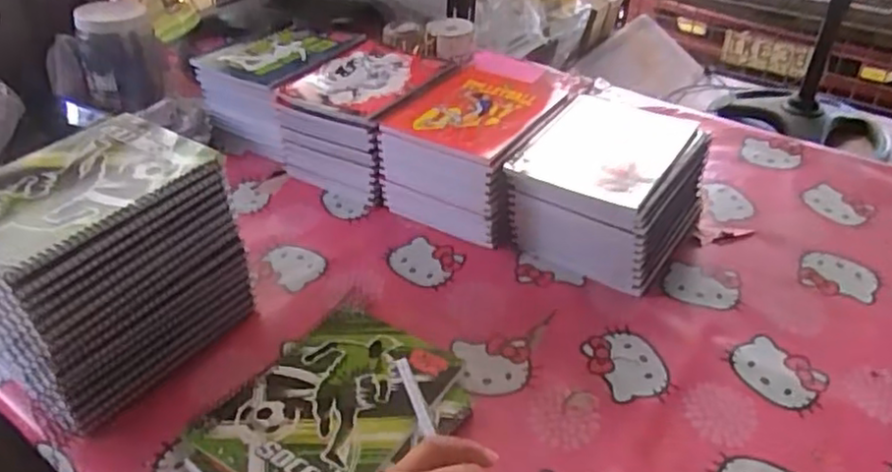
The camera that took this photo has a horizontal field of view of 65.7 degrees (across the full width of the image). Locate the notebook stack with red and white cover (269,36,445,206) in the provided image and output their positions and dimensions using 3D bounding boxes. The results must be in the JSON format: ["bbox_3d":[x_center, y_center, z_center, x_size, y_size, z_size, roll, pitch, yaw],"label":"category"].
[{"bbox_3d":[-0.109,-0.153,0.927,0.169,0.126,0.203,17,41,21],"label":"notebook stack with red and white cover"}]

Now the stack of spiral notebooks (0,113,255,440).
[{"bbox_3d":[-0.317,0.032,0.625,0.155,0.177,0.219,20,43,25],"label":"stack of spiral notebooks"}]

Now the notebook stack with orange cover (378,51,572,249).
[{"bbox_3d":[0.036,-0.101,0.859,0.168,0.132,0.200,19,42,24],"label":"notebook stack with orange cover"}]

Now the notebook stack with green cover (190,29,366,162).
[{"bbox_3d":[-0.229,-0.218,1.002,0.161,0.110,0.195,25,44,29],"label":"notebook stack with green cover"}]

